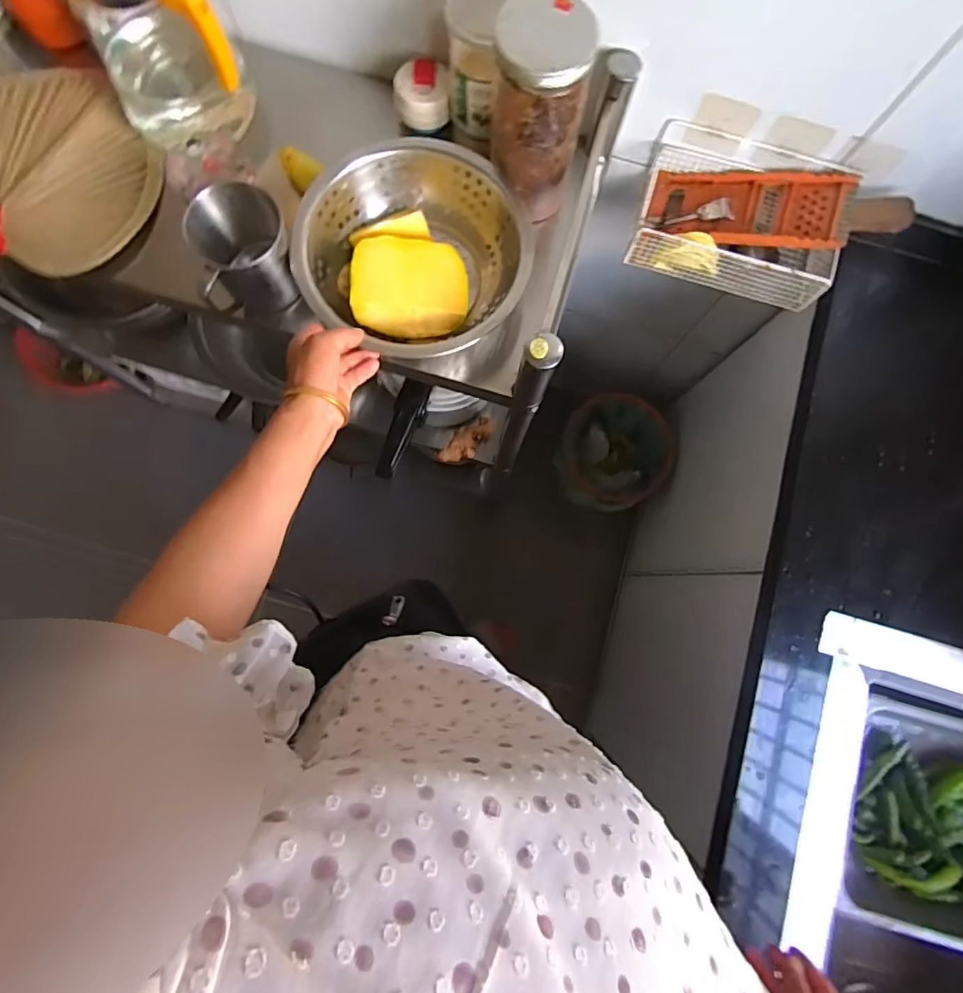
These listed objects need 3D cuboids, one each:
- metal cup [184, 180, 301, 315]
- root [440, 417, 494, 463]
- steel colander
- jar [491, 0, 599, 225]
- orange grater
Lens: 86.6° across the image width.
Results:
[{"bbox_3d":[-0.268,-0.283,0.580,0.100,0.090,0.098,-19,82,-4],"label":"metal cup"},{"bbox_3d":[-0.026,-0.105,0.968,0.051,0.019,0.118,40,82,5],"label":"root"},{"bbox_3d":[-0.076,-0.294,0.613,0.255,0.090,0.216,3,81,-1],"label":"steel colander"},{"bbox_3d":[0.060,-0.411,0.561,0.092,0.179,0.101,0,81,-1],"label":"jar"},{"bbox_3d":[0.344,-0.377,0.666,0.240,0.026,0.099,17,80,21],"label":"orange grater"}]

